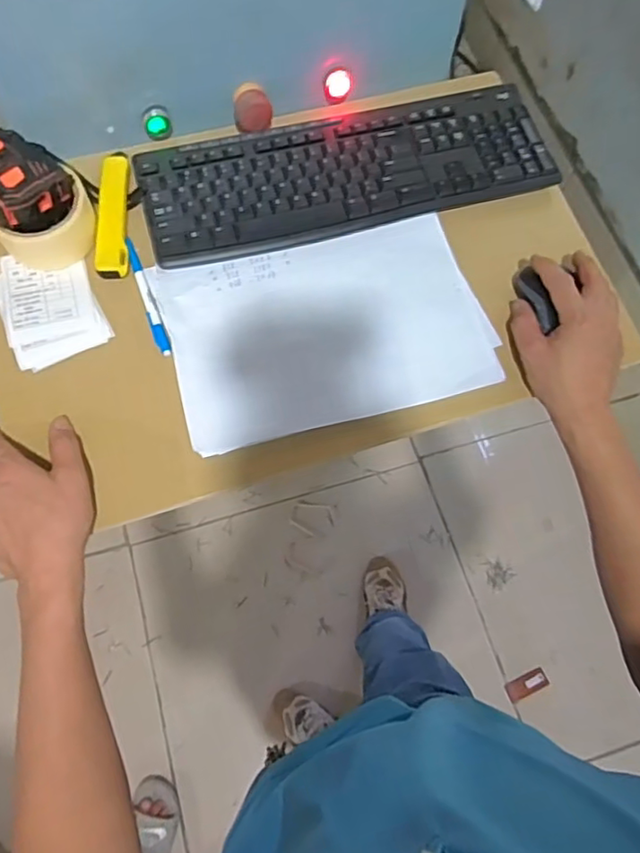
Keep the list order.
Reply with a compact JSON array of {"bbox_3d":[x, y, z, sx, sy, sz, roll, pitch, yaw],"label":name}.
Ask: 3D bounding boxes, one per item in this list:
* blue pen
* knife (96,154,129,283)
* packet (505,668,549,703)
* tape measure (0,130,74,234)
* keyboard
[{"bbox_3d":[-0.166,-0.124,0.573,0.012,0.012,0.130,-20,70,-9],"label":"blue pen"},{"bbox_3d":[-0.205,-0.213,0.598,0.028,0.016,0.146,-4,68,-3],"label":"knife"},{"bbox_3d":[0.516,0.645,1.495,0.105,0.016,0.047,-23,72,-3],"label":"packet"},{"bbox_3d":[-0.272,-0.221,0.541,0.084,0.058,0.066,-43,75,-16],"label":"tape measure"},{"bbox_3d":[0.026,-0.267,0.628,0.419,0.028,0.137,-14,69,-7],"label":"keyboard"}]

